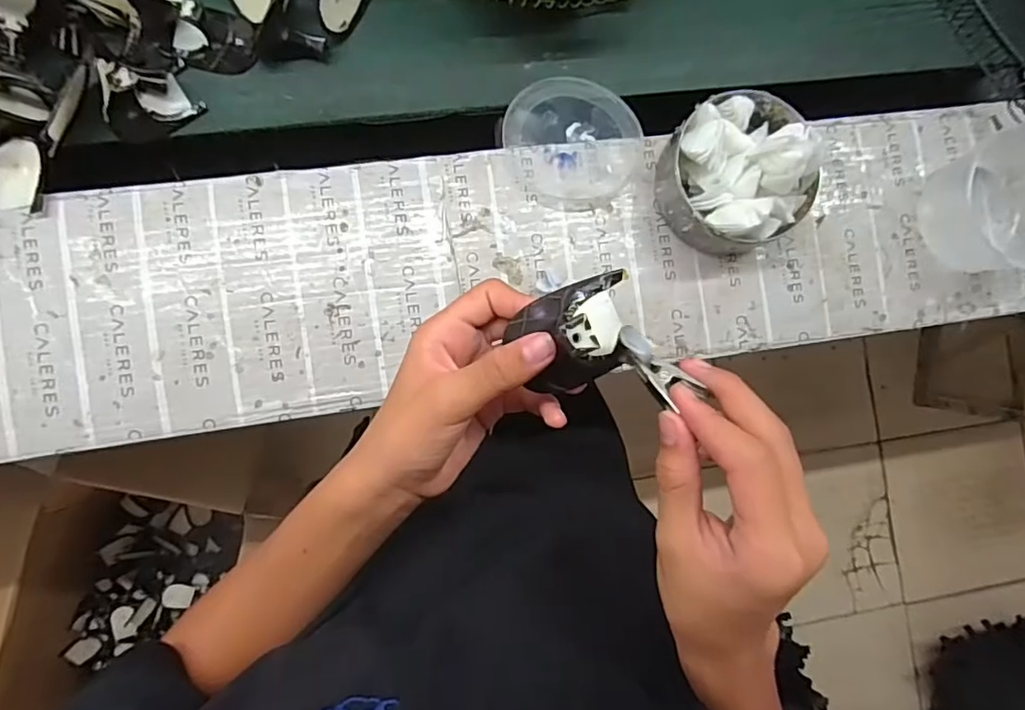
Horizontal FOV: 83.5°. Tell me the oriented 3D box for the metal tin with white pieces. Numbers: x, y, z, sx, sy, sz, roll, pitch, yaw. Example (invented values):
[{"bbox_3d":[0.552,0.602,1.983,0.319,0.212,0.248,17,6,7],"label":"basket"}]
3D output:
[{"bbox_3d":[0.182,-0.145,0.454,0.119,0.086,0.115,0,86,-7],"label":"metal tin with white pieces"}]

